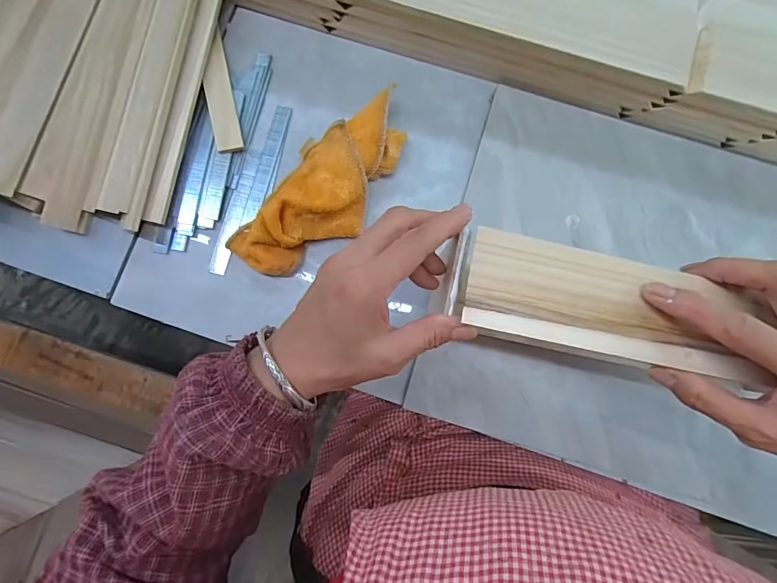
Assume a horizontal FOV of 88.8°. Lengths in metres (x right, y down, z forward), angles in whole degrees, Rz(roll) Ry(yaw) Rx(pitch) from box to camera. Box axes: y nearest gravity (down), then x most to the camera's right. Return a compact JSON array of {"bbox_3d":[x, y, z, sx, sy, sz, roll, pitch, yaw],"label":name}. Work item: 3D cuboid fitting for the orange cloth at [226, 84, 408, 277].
[{"bbox_3d":[-0.051,-0.085,0.332,0.072,0.039,0.171,36,84,1],"label":"orange cloth"}]

